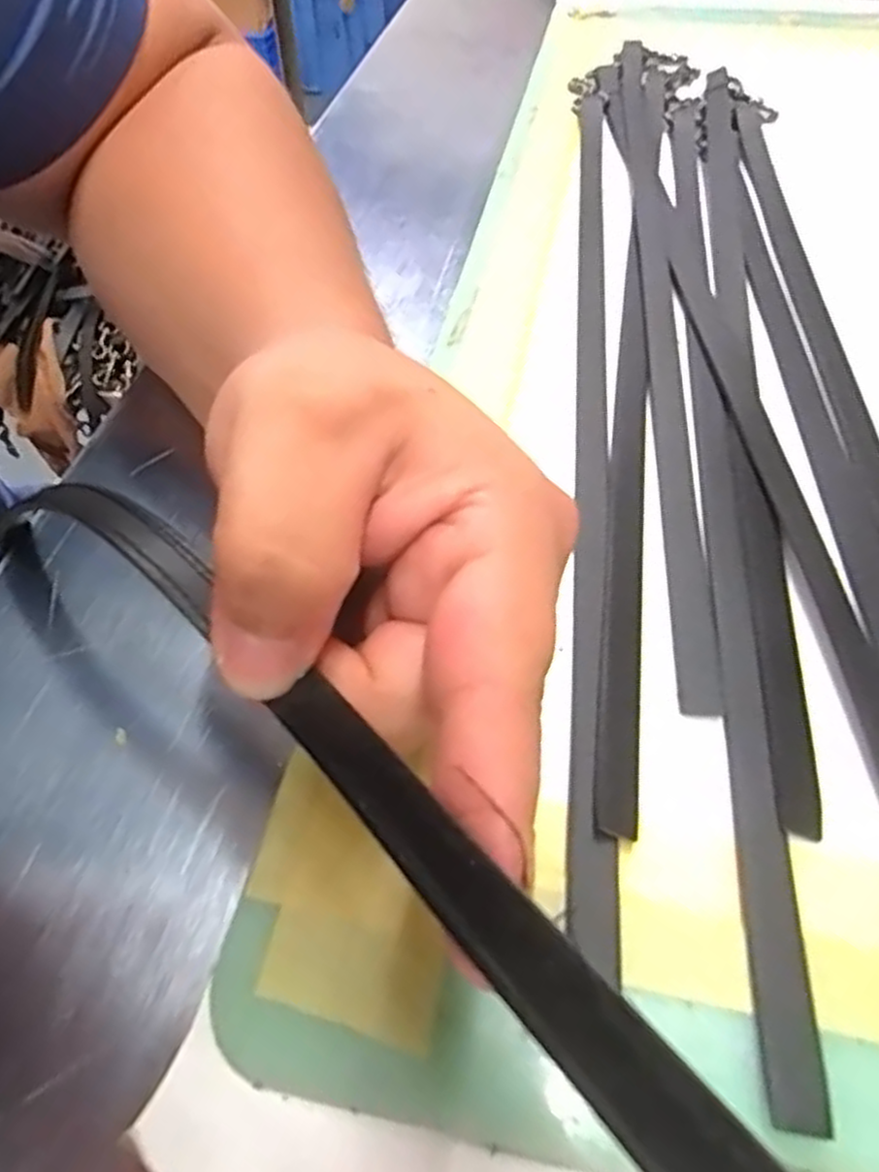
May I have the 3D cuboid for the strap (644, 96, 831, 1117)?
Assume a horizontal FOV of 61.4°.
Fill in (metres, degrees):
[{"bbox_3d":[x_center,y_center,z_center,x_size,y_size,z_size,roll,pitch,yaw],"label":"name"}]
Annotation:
[{"bbox_3d":[0.105,-0.101,0.303,0.020,0.006,0.520,3,53,9],"label":"strap"}]

